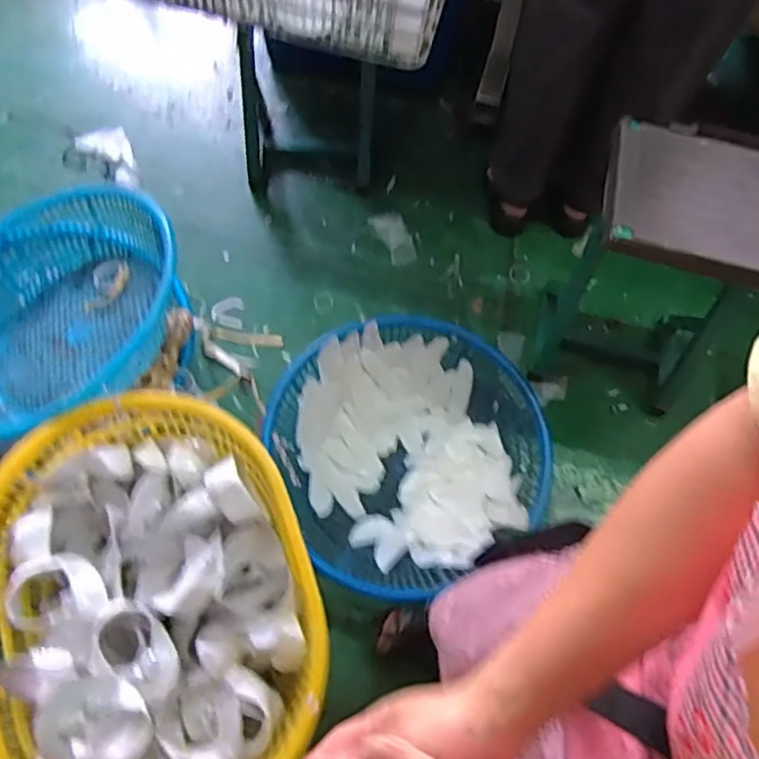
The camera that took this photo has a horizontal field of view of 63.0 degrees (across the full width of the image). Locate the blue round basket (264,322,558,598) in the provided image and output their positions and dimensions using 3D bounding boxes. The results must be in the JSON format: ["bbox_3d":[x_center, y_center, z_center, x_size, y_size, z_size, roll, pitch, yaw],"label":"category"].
[{"bbox_3d":[0.064,0.126,1.207,0.493,0.132,0.490,1,67,-3],"label":"blue round basket"}]

